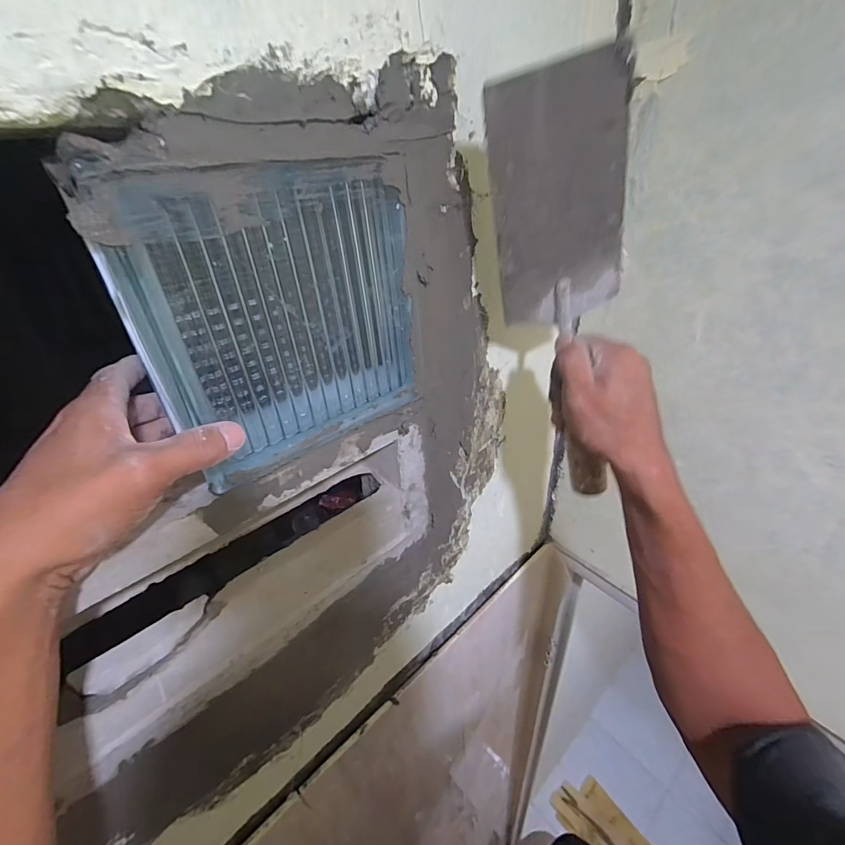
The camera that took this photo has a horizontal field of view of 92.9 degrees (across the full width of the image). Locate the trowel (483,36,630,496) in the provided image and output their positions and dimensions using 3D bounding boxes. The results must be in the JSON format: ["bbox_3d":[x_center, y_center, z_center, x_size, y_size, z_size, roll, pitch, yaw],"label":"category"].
[{"bbox_3d":[0.120,-0.085,0.321,0.094,0.318,0.057,-16,31,2],"label":"trowel"}]

